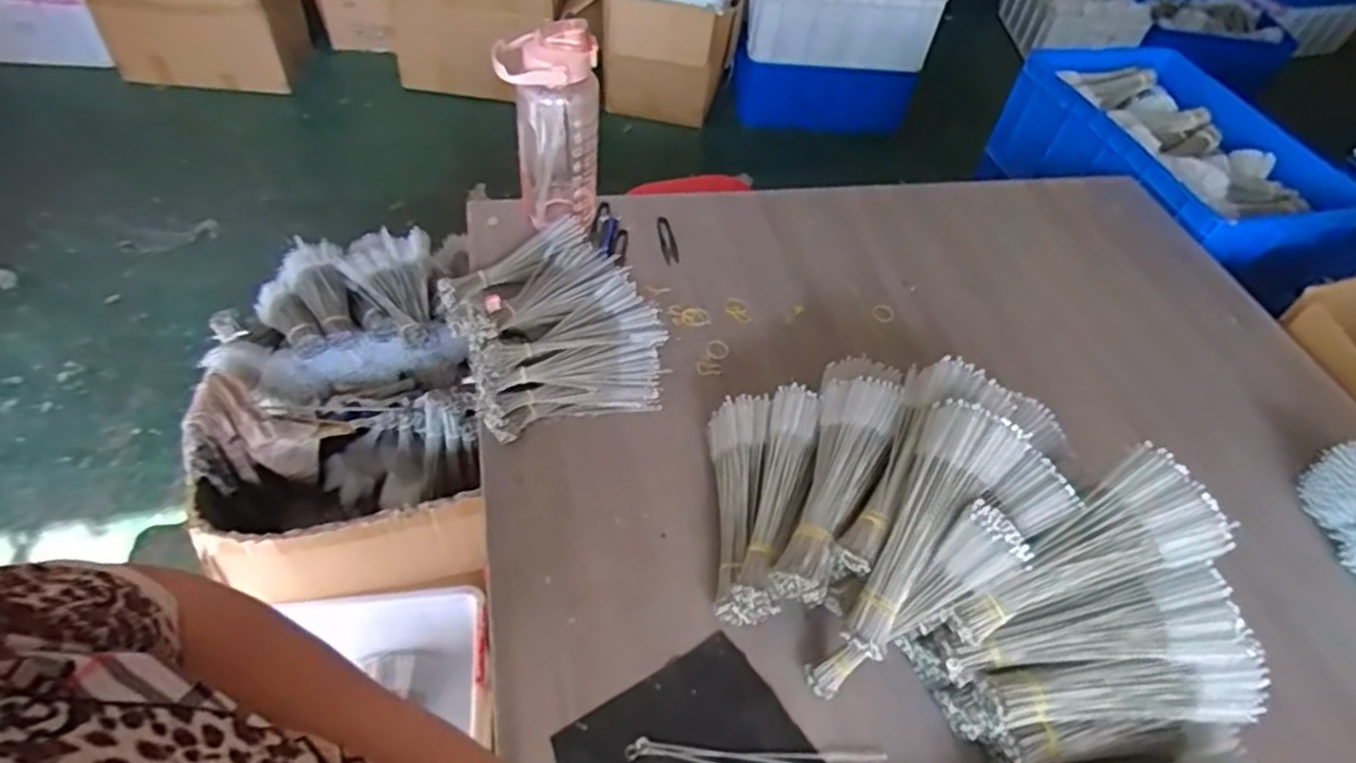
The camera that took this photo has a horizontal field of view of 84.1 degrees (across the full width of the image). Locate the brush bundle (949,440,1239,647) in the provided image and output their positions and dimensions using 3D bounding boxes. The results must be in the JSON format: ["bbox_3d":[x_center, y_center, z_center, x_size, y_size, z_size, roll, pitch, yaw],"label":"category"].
[{"bbox_3d":[0.343,0.154,0.653,0.236,0.045,0.100,-34,55,6],"label":"brush bundle"}]

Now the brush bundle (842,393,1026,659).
[{"bbox_3d":[0.220,0.131,0.677,0.086,0.050,0.237,30,84,20],"label":"brush bundle"}]

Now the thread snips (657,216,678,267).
[{"bbox_3d":[-0.015,-0.214,1.150,0.024,0.005,0.082,-12,79,-13],"label":"thread snips"}]

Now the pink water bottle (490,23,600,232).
[{"bbox_3d":[-0.174,-0.335,1.035,0.128,0.271,0.113,-4,50,-9],"label":"pink water bottle"}]

